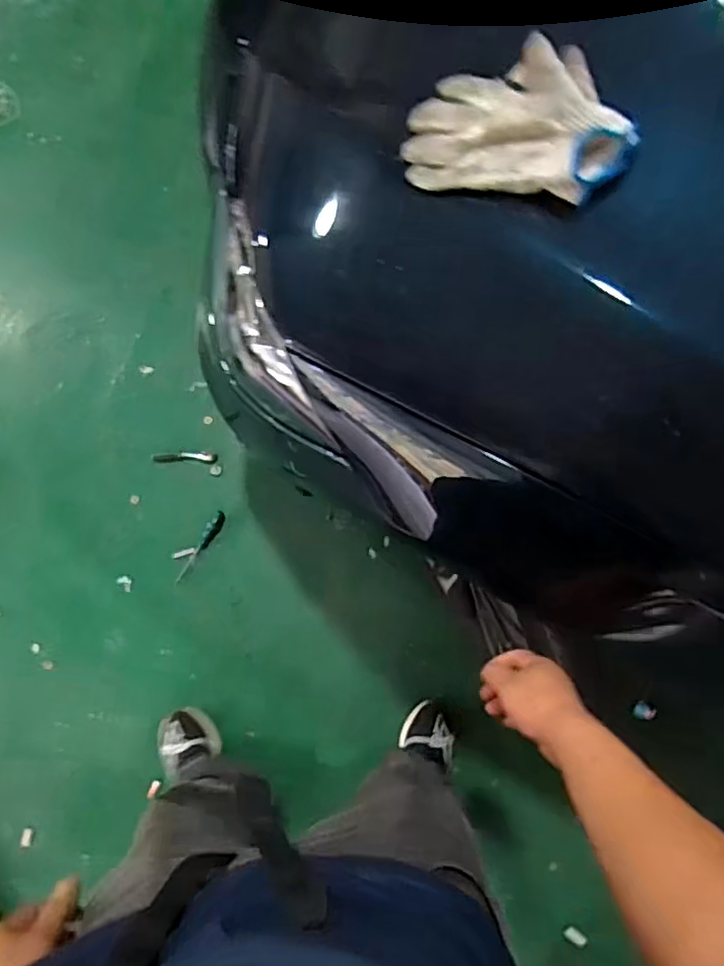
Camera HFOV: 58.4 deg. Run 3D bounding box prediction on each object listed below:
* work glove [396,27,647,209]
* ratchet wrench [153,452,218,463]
[{"bbox_3d":[0.144,-0.339,0.596,0.211,0.053,0.141,17,95,24],"label":"work glove"},{"bbox_3d":[-0.397,-0.057,1.455,0.143,0.018,0.023,0,78,1],"label":"ratchet wrench"}]

